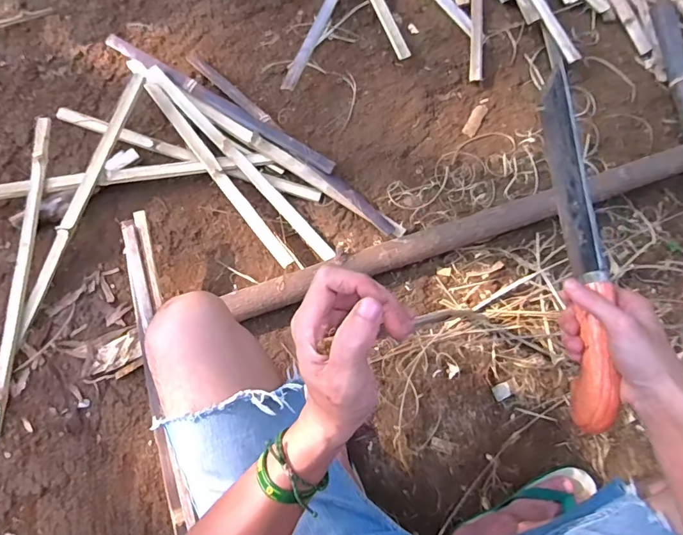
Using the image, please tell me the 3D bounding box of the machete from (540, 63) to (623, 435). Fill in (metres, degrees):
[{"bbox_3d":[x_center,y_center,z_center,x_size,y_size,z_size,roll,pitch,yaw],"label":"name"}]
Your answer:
[{"bbox_3d":[0.247,-0.030,0.465,0.022,0.057,0.379,1,75,1],"label":"machete"}]

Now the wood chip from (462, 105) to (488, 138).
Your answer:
[{"bbox_3d":[0.316,-0.348,1.040,0.030,0.005,0.093,28,76,8],"label":"wood chip"}]

